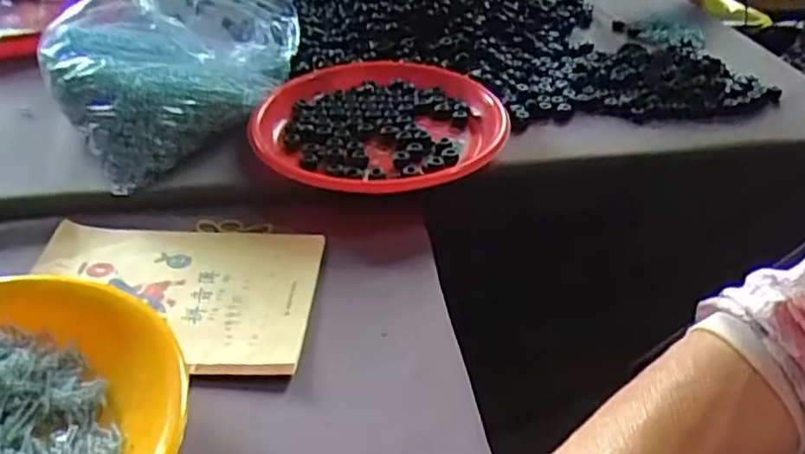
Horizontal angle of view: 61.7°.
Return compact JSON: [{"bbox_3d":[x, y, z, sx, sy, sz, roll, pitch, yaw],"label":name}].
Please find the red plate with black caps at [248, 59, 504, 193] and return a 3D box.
[{"bbox_3d":[-0.020,-0.084,0.609,0.214,0.044,0.211,-1,37,0],"label":"red plate with black caps"}]

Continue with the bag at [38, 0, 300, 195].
[{"bbox_3d":[-0.223,-0.178,0.660,0.233,0.130,0.291,-23,42,-26],"label":"bag"}]

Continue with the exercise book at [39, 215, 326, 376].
[{"bbox_3d":[-0.168,0.045,0.478,0.207,0.005,0.143,1,37,2],"label":"exercise book"}]

